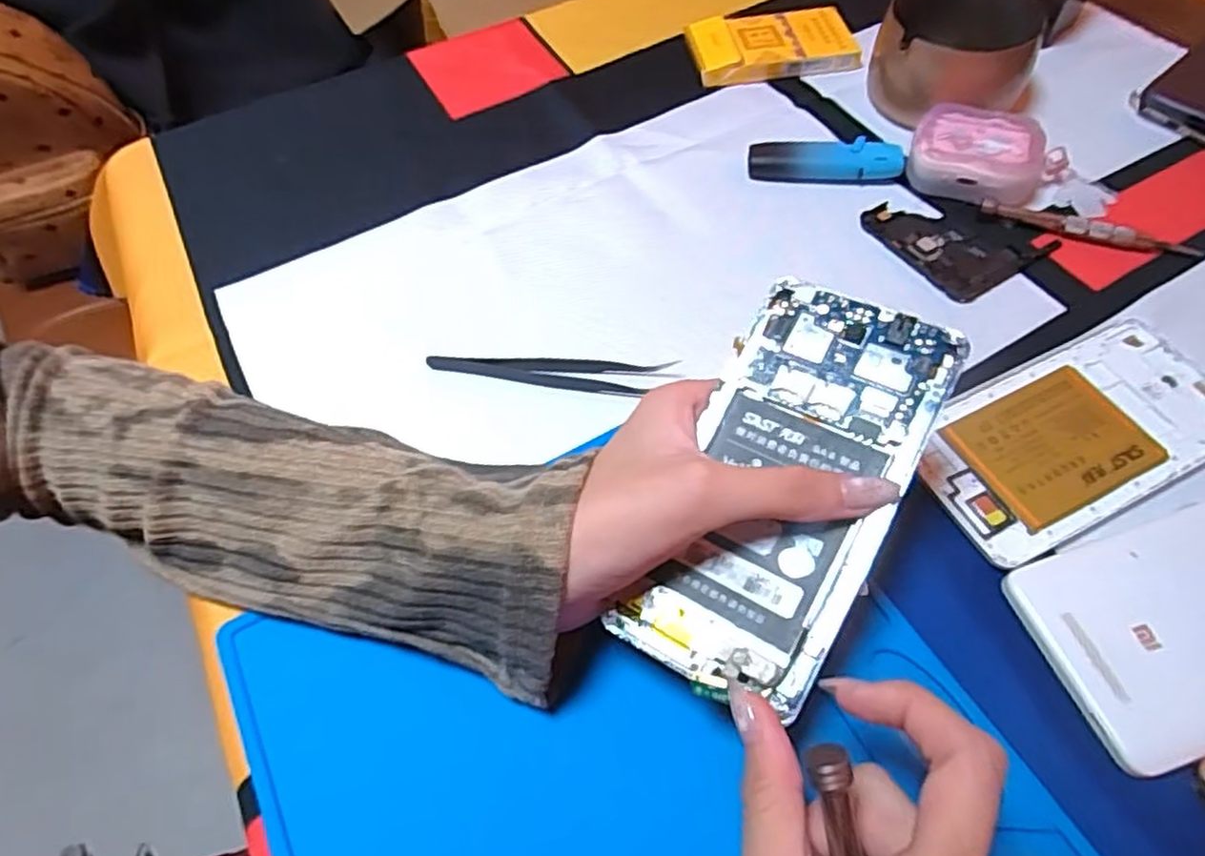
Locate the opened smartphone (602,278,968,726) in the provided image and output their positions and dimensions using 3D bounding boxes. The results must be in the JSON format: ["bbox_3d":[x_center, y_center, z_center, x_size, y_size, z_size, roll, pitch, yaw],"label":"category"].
[{"bbox_3d":[0.062,0.020,0.245,0.069,0.006,0.140,23,80,23],"label":"opened smartphone"}]

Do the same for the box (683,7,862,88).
[{"bbox_3d":[0.109,-0.248,0.475,0.102,0.020,0.056,-10,56,-3],"label":"box"}]

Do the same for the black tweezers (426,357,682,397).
[{"bbox_3d":[-0.026,-0.024,0.341,0.111,0.007,0.017,1,56,4],"label":"black tweezers"}]

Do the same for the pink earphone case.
[{"bbox_3d":[0.202,-0.148,0.395,0.064,0.028,0.050,24,61,18],"label":"pink earphone case"}]

